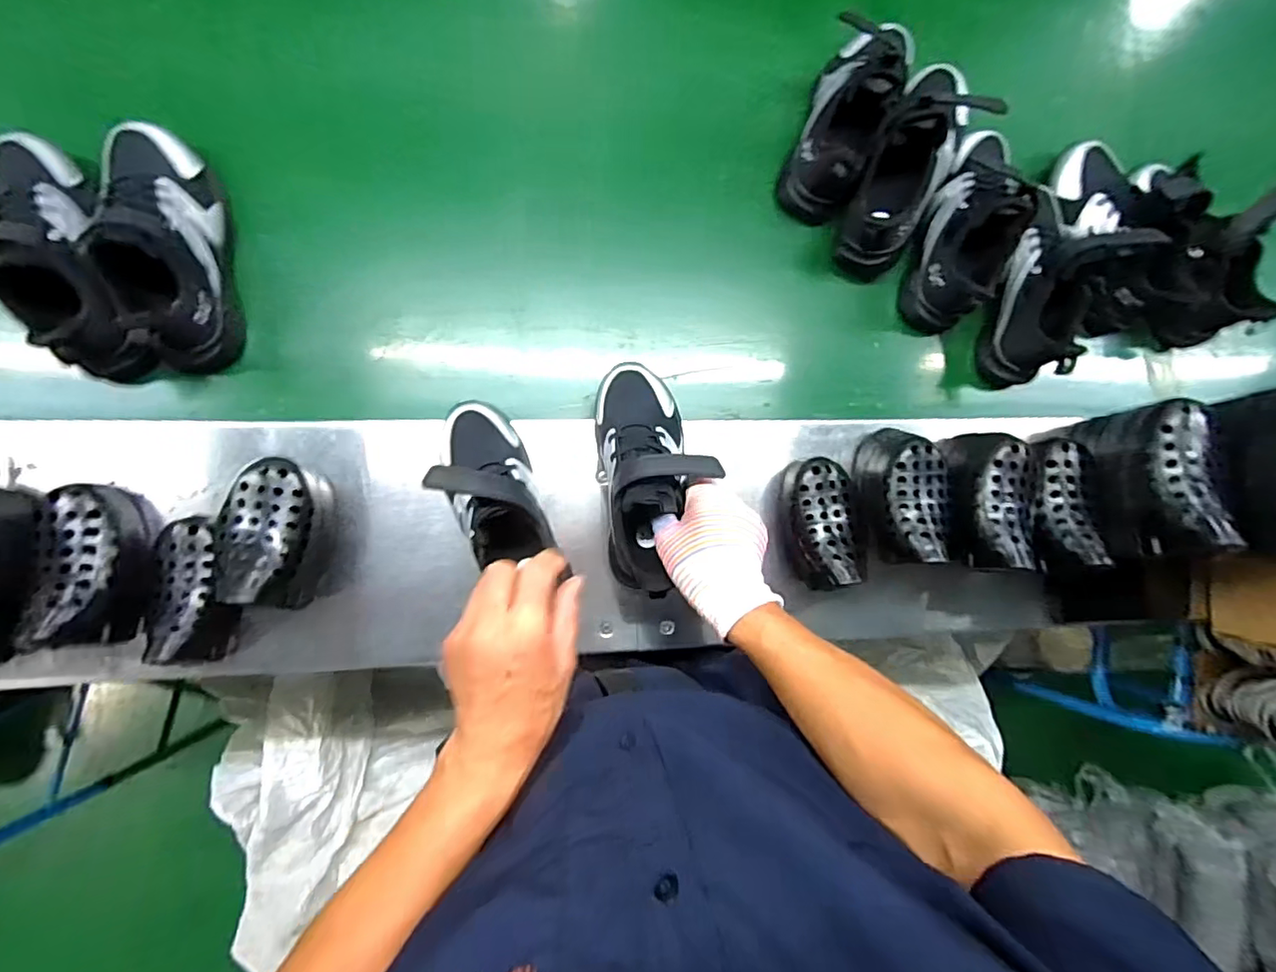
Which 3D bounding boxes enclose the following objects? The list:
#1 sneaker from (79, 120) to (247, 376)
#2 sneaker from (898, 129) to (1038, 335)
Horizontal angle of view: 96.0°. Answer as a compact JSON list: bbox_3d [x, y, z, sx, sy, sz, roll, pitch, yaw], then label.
[{"bbox_3d":[-0.416,-0.219,0.508,0.092,0.091,0.220,-8,91,-8],"label":"sneaker"},{"bbox_3d":[0.355,-0.280,0.602,0.087,0.109,0.218,14,88,-8],"label":"sneaker"}]

